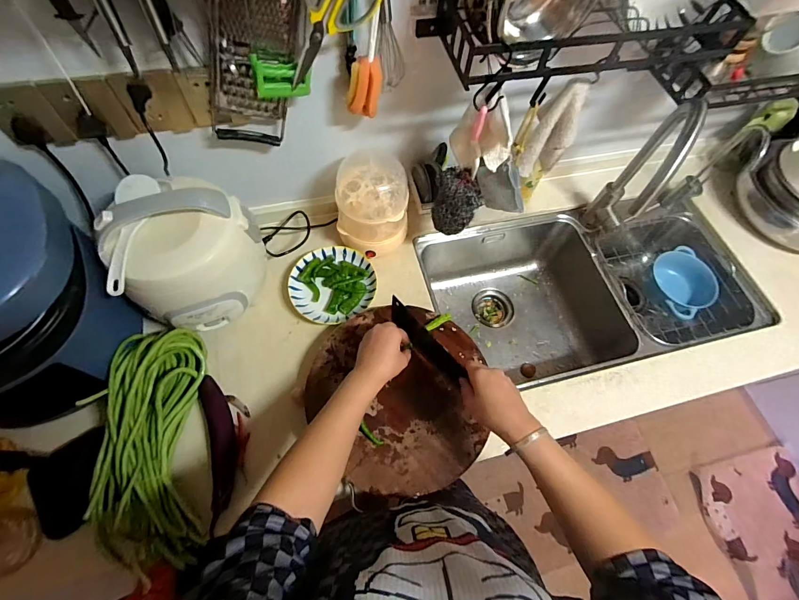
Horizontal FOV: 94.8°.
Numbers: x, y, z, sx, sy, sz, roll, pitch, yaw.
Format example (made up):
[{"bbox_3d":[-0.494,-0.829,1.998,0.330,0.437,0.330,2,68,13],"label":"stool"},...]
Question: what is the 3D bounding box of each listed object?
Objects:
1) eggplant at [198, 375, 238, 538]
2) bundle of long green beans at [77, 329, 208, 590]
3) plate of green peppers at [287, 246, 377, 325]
[{"bbox_3d":[-0.296,0.240,0.610,0.047,0.035,0.235,-16,66,-11],"label":"eggplant"},{"bbox_3d":[-0.390,0.225,0.577,0.143,0.105,0.340,-11,65,-8],"label":"bundle of long green beans"},{"bbox_3d":[-0.136,-0.032,0.754,0.167,0.031,0.160,1,64,-3],"label":"plate of green peppers"}]

